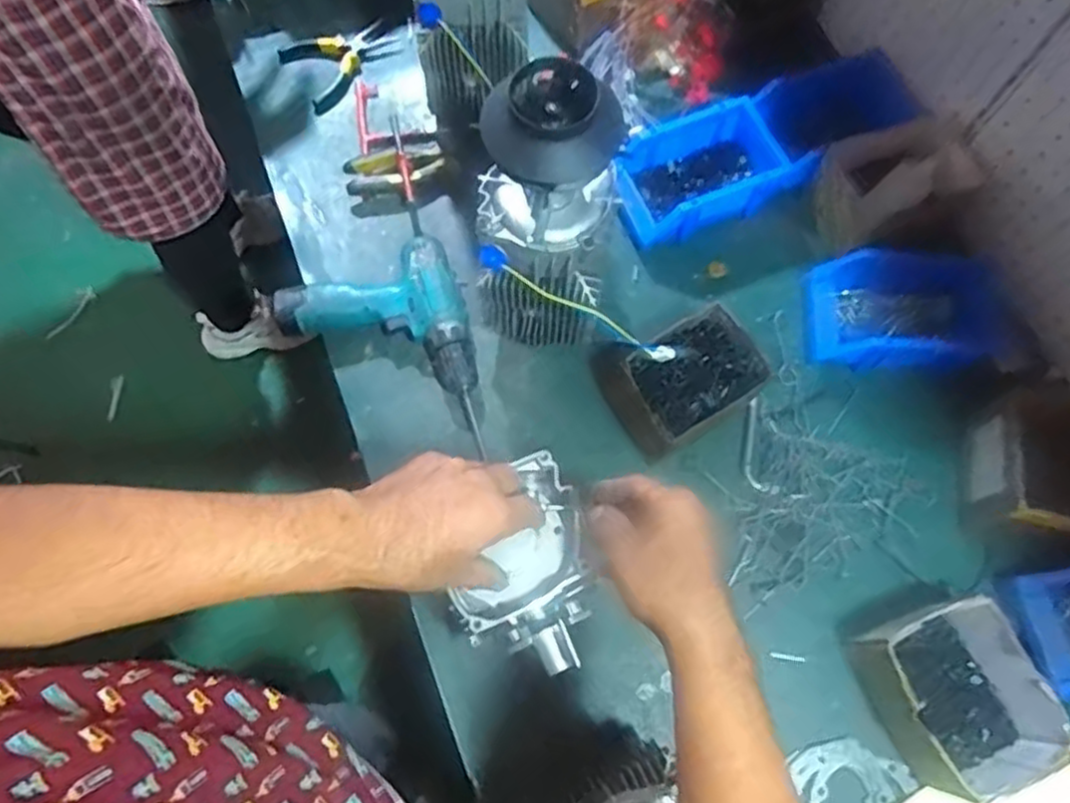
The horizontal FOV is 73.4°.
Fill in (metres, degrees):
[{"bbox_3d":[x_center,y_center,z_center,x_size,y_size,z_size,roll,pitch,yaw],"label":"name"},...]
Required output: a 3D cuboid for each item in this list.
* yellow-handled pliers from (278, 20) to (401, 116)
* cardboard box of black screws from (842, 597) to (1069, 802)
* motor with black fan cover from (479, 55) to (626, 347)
[{"bbox_3d":[-0.251,-0.451,0.947,0.146,0.015,0.114,-25,74,-8],"label":"yellow-handled pliers"},{"bbox_3d":[0.379,0.269,0.652,0.134,0.092,0.158,-17,73,-6],"label":"cardboard box of black screws"},{"bbox_3d":[0.009,-0.158,0.670,0.110,0.332,0.103,0,72,-1],"label":"motor with black fan cover"}]

